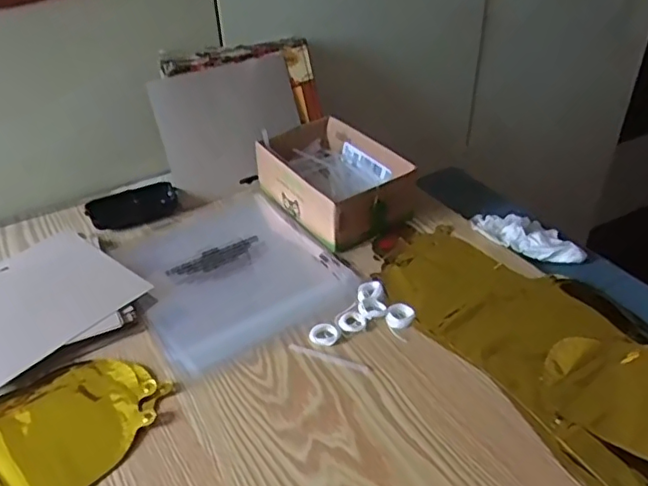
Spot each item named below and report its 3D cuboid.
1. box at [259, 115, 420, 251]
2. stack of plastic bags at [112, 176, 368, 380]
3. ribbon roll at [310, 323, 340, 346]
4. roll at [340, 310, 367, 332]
[{"bbox_3d":[0.007,-0.084,0.739,0.135,0.067,0.210,-26,43,-28],"label":"box"},{"bbox_3d":[-0.112,0.022,0.666,0.210,0.012,0.263,-22,42,-25],"label":"stack of plastic bags"},{"bbox_3d":[0.001,0.089,0.563,0.028,0.008,0.024,-6,37,-6],"label":"ribbon roll"},{"bbox_3d":[0.028,0.078,0.576,0.025,0.004,0.024,-1,37,1],"label":"roll"}]

